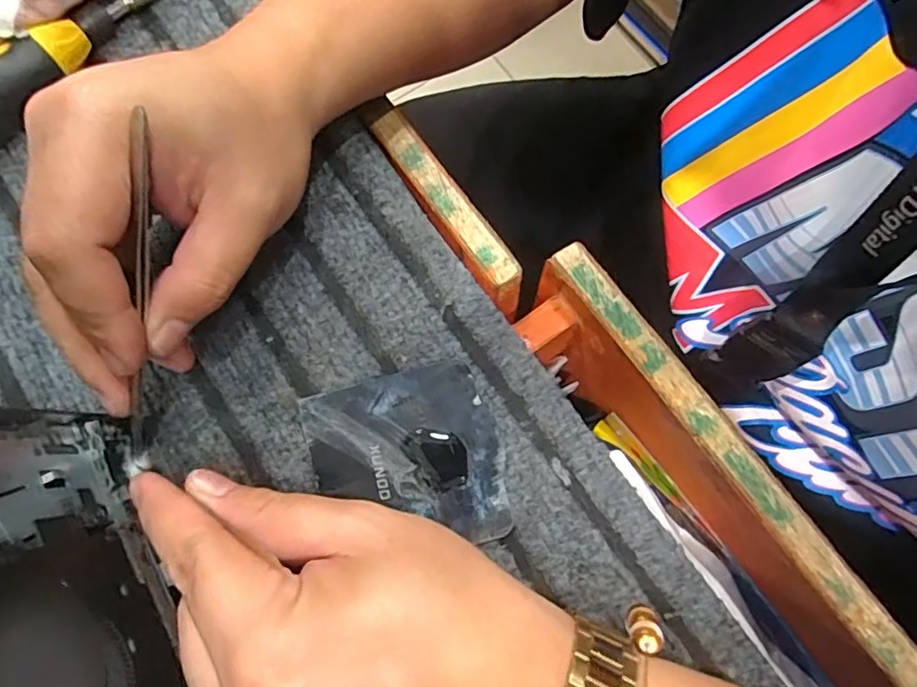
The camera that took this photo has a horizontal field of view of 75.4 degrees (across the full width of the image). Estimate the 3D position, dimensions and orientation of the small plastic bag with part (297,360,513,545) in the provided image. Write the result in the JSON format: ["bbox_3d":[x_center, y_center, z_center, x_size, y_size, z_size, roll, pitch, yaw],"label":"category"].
[{"bbox_3d":[-0.022,0.049,0.251,0.076,0.004,0.076,-16,76,-3],"label":"small plastic bag with part"}]

